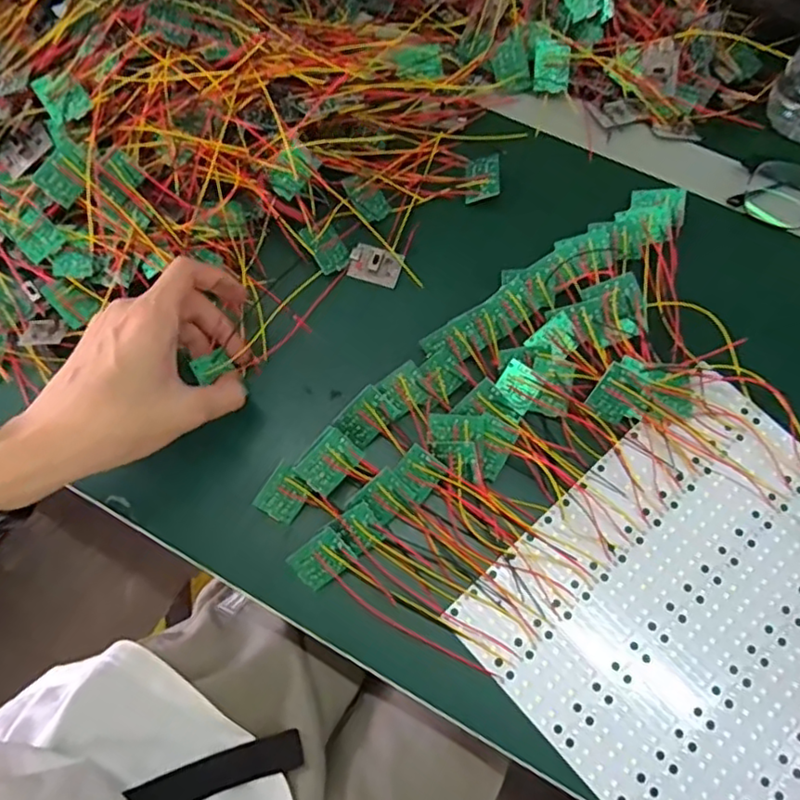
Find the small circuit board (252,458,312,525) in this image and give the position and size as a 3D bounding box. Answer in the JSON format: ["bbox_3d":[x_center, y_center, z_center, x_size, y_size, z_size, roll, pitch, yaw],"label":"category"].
[{"bbox_3d":[-0.071,0.058,0.383,0.027,0.007,0.034,34,100,-7],"label":"small circuit board"}]

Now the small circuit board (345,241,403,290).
[{"bbox_3d":[-0.017,-0.095,0.440,0.037,0.009,0.026,20,74,7],"label":"small circuit board"}]

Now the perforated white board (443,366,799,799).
[{"bbox_3d":[0.186,0.130,0.358,0.231,0.009,0.221,-41,76,-11],"label":"perforated white board"}]

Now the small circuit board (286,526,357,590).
[{"bbox_3d":[-0.046,0.095,0.369,0.034,0.005,0.026,-39,94,9],"label":"small circuit board"}]

